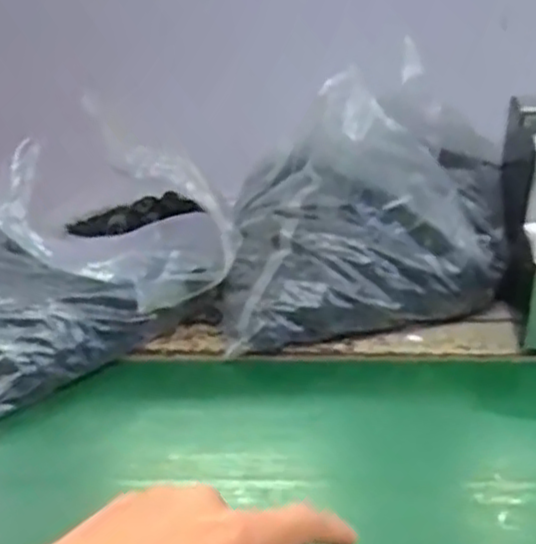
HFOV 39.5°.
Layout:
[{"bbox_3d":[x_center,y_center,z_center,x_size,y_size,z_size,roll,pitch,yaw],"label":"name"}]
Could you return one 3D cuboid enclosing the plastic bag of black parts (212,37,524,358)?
[{"bbox_3d":[0.083,-0.053,0.598,0.245,0.160,0.166,-3,31,-4],"label":"plastic bag of black parts"}]

